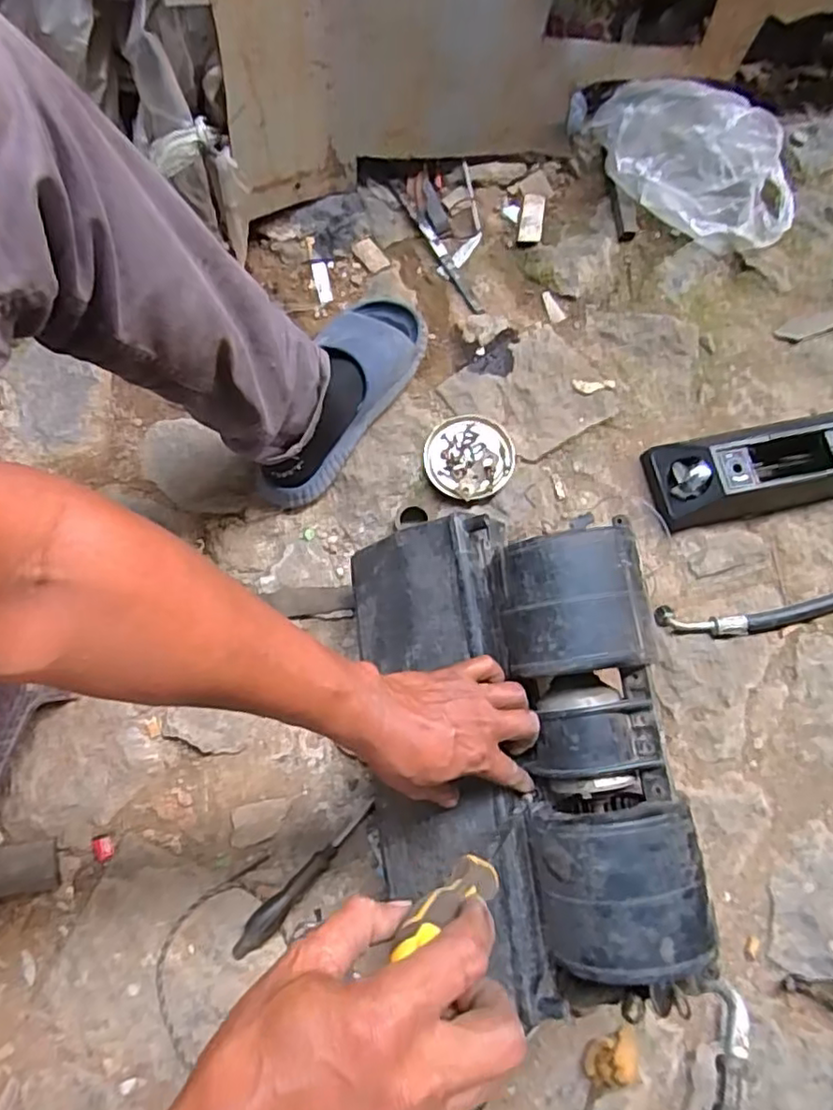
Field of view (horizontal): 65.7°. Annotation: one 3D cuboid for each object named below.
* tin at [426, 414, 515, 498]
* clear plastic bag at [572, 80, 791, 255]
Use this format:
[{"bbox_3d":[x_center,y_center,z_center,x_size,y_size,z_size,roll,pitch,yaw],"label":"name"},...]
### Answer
[{"bbox_3d":[0.064,-0.118,0.774,0.102,0.015,0.104,0,77,-1],"label":"tin"},{"bbox_3d":[0.350,-0.512,0.830,0.324,0.119,0.141,20,77,3],"label":"clear plastic bag"}]

